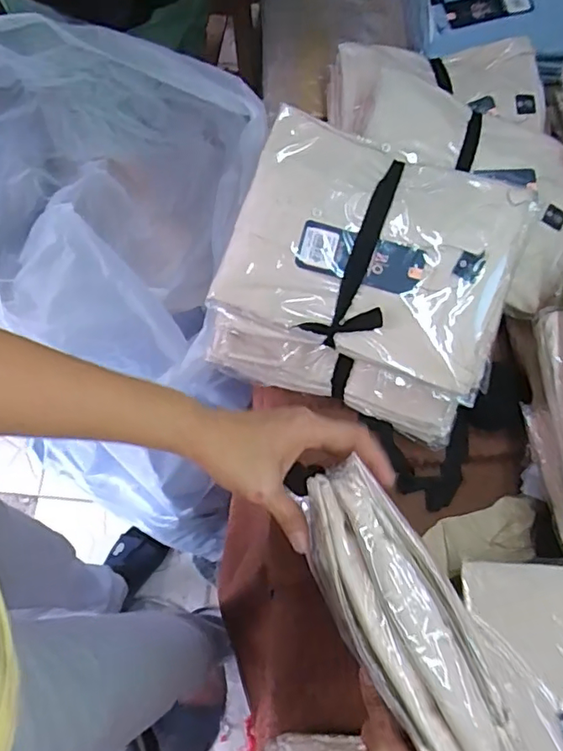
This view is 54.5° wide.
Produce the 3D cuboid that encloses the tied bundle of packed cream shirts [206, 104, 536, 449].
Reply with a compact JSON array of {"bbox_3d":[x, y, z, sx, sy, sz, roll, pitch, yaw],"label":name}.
[{"bbox_3d":[0.090,-0.102,0.584,0.278,0.153,0.237,18,74,5],"label":"tied bundle of packed cream shirts"}]

